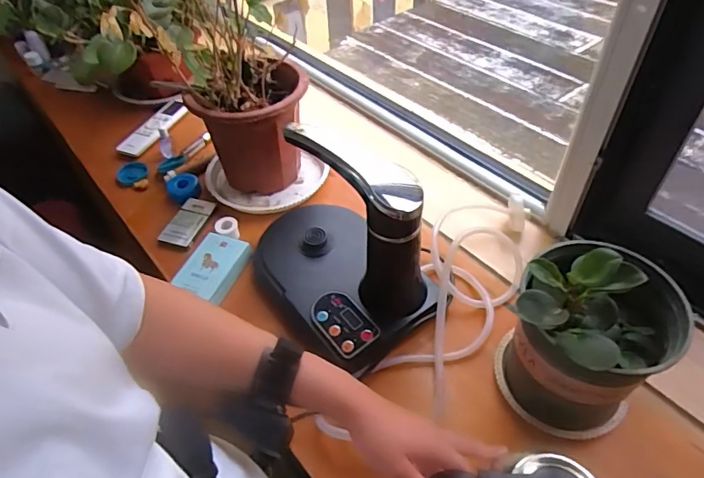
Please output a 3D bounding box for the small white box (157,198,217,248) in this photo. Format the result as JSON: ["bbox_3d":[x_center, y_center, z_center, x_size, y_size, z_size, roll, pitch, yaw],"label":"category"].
[{"bbox_3d":[-0.268,-0.028,0.801,0.056,0.014,0.093,10,49,13],"label":"small white box"}]

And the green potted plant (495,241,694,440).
[{"bbox_3d":[0.242,0.092,0.506,0.157,0.237,0.149,-36,55,-25],"label":"green potted plant"}]

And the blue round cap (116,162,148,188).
[{"bbox_3d":[-0.403,-0.119,0.896,0.055,0.005,0.054,0,64,1],"label":"blue round cap"}]

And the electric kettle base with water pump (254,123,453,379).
[{"bbox_3d":[-0.009,-0.005,0.634,0.188,0.258,0.249,-34,54,-24],"label":"electric kettle base with water pump"}]

